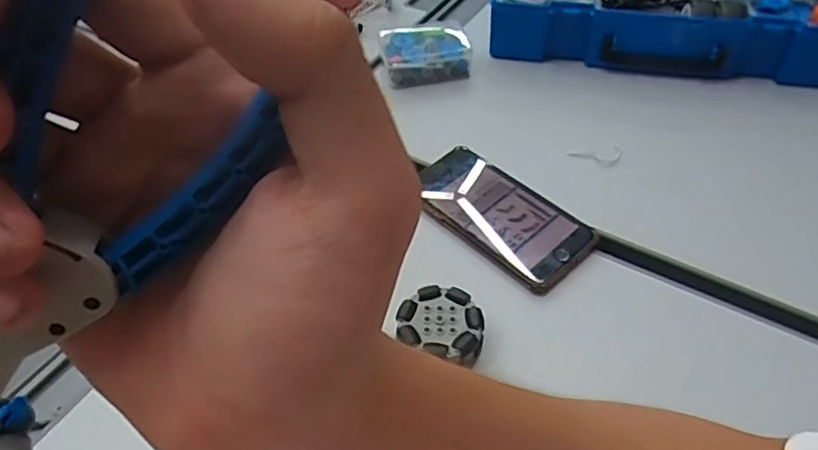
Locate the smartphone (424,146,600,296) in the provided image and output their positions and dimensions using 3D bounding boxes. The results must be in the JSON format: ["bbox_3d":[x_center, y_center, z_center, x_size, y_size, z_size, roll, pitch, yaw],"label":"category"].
[{"bbox_3d":[0.073,-0.012,0.506,0.078,0.013,0.161,-40,58,-19],"label":"smartphone"}]

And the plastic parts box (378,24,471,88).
[{"bbox_3d":[0.018,-0.190,0.662,0.095,0.045,0.063,-9,48,-4],"label":"plastic parts box"}]

